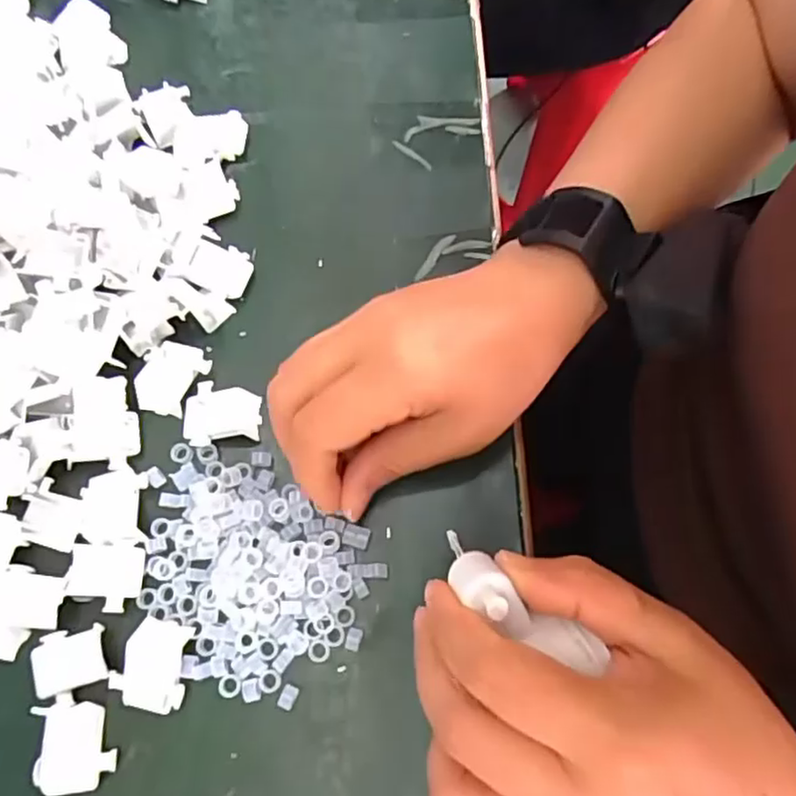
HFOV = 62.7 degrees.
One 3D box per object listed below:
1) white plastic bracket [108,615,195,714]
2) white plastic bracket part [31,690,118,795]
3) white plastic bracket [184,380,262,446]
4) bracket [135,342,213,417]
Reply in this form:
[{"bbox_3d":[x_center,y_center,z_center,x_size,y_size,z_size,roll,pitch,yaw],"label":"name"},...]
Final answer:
[{"bbox_3d":[-0.099,0.107,0.264,0.029,0.004,0.034,5,71,1],"label":"white plastic bracket"},{"bbox_3d":[-0.126,0.134,0.254,0.029,0.011,0.035,-1,71,-1],"label":"white plastic bracket part"},{"bbox_3d":[-0.080,0.007,0.298,0.033,0.004,0.029,-2,71,-2],"label":"white plastic bracket"},{"bbox_3d":[-0.106,-0.009,0.304,0.031,0.008,0.033,19,72,5],"label":"bracket"}]

